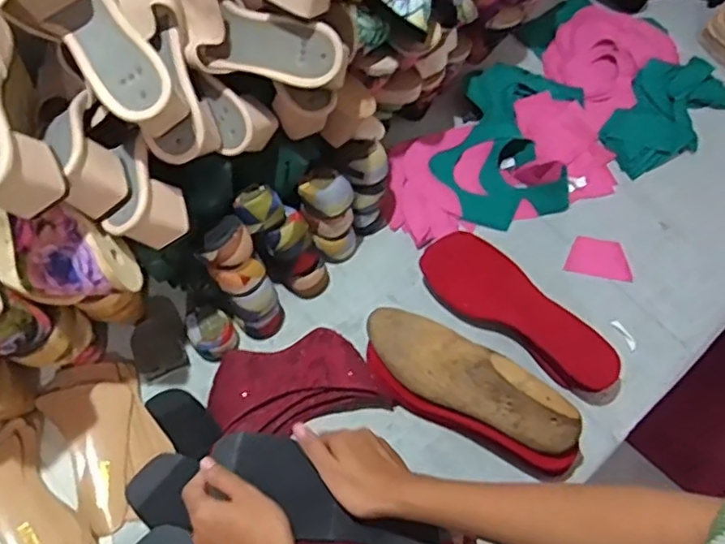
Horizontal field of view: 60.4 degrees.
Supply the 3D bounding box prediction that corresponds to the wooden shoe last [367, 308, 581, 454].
[{"bbox_3d":[0.103,0.105,0.630,0.238,0.073,0.070,39,69,16],"label":"wooden shoe last"}]

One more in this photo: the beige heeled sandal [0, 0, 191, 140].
[{"bbox_3d":[-0.249,-0.220,0.531,0.082,0.089,0.236,-42,89,-20],"label":"beige heeled sandal"}]

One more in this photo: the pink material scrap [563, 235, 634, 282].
[{"bbox_3d":[0.298,-0.018,0.786,0.079,0.004,0.054,8,67,8],"label":"pink material scrap"}]

